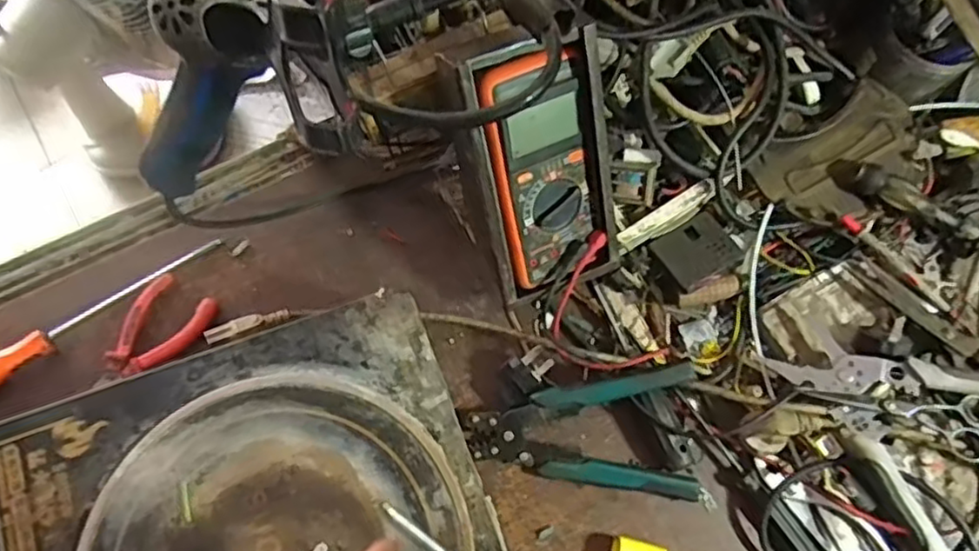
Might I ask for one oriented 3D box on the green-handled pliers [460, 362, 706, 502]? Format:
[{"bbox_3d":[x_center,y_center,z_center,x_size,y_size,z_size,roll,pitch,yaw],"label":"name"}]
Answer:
[{"bbox_3d":[0.071,0.126,0.523,0.180,0.043,0.098,-3,74,-1],"label":"green-handled pliers"}]

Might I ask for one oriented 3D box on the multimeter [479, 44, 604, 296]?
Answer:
[{"bbox_3d":[0.043,-0.077,0.502,0.076,0.173,0.027,-11,32,-3],"label":"multimeter"}]

